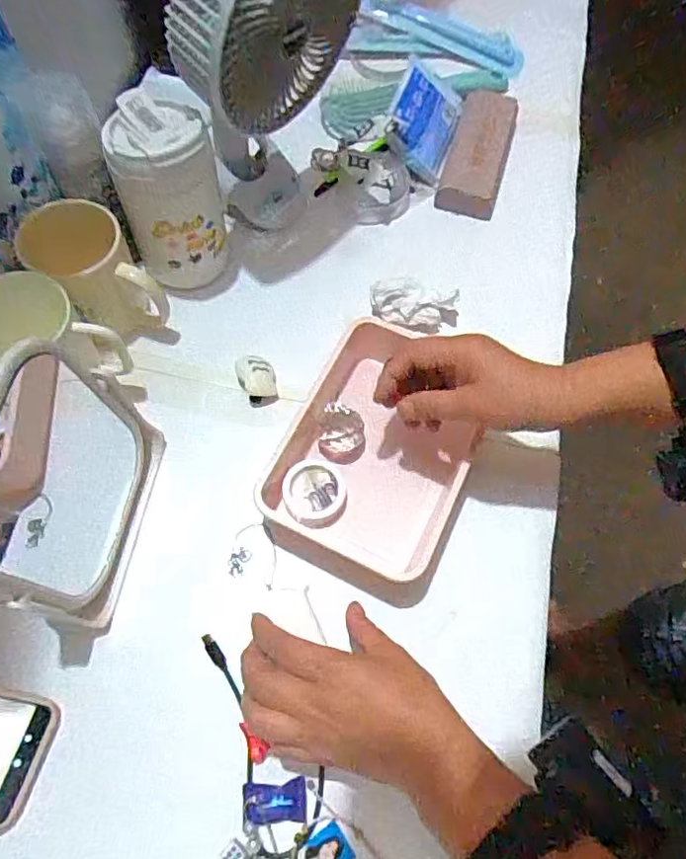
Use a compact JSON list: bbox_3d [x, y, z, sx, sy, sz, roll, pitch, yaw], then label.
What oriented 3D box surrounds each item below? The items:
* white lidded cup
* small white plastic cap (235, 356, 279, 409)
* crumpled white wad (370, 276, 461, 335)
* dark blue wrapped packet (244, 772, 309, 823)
[{"bbox_3d":[-0.149,-0.205,0.524,0.085,0.155,0.081,-11,68,-6],"label":"white lidded cup"},{"bbox_3d":[-0.077,-0.044,0.530,0.032,0.027,0.045,-14,68,-7],"label":"small white plastic cap"},{"bbox_3d":[0.069,-0.119,0.571,0.087,0.038,0.042,13,67,4],"label":"crumpled white wad"},{"bbox_3d":[-0.045,0.250,0.394,0.043,0.007,0.026,0,67,-1],"label":"dark blue wrapped packet"}]

